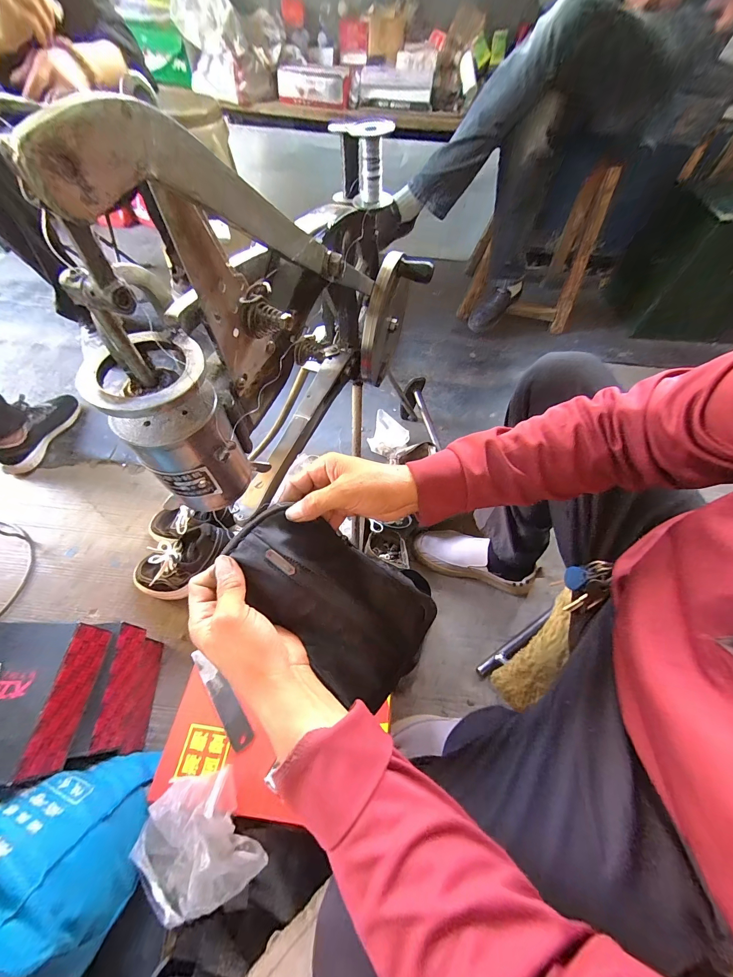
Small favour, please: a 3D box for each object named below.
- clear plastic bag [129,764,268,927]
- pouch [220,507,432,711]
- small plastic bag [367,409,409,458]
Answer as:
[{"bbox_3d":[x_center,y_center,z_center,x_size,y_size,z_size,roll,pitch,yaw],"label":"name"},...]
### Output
[{"bbox_3d":[-0.218,0.447,0.421,0.134,0.067,0.140,-29,65,-19],"label":"clear plastic bag"},{"bbox_3d":[-0.021,0.100,0.347,0.217,0.034,0.144,49,56,-7],"label":"pouch"},{"bbox_3d":[0.062,-0.144,0.946,0.123,0.112,0.039,33,38,17],"label":"small plastic bag"}]

